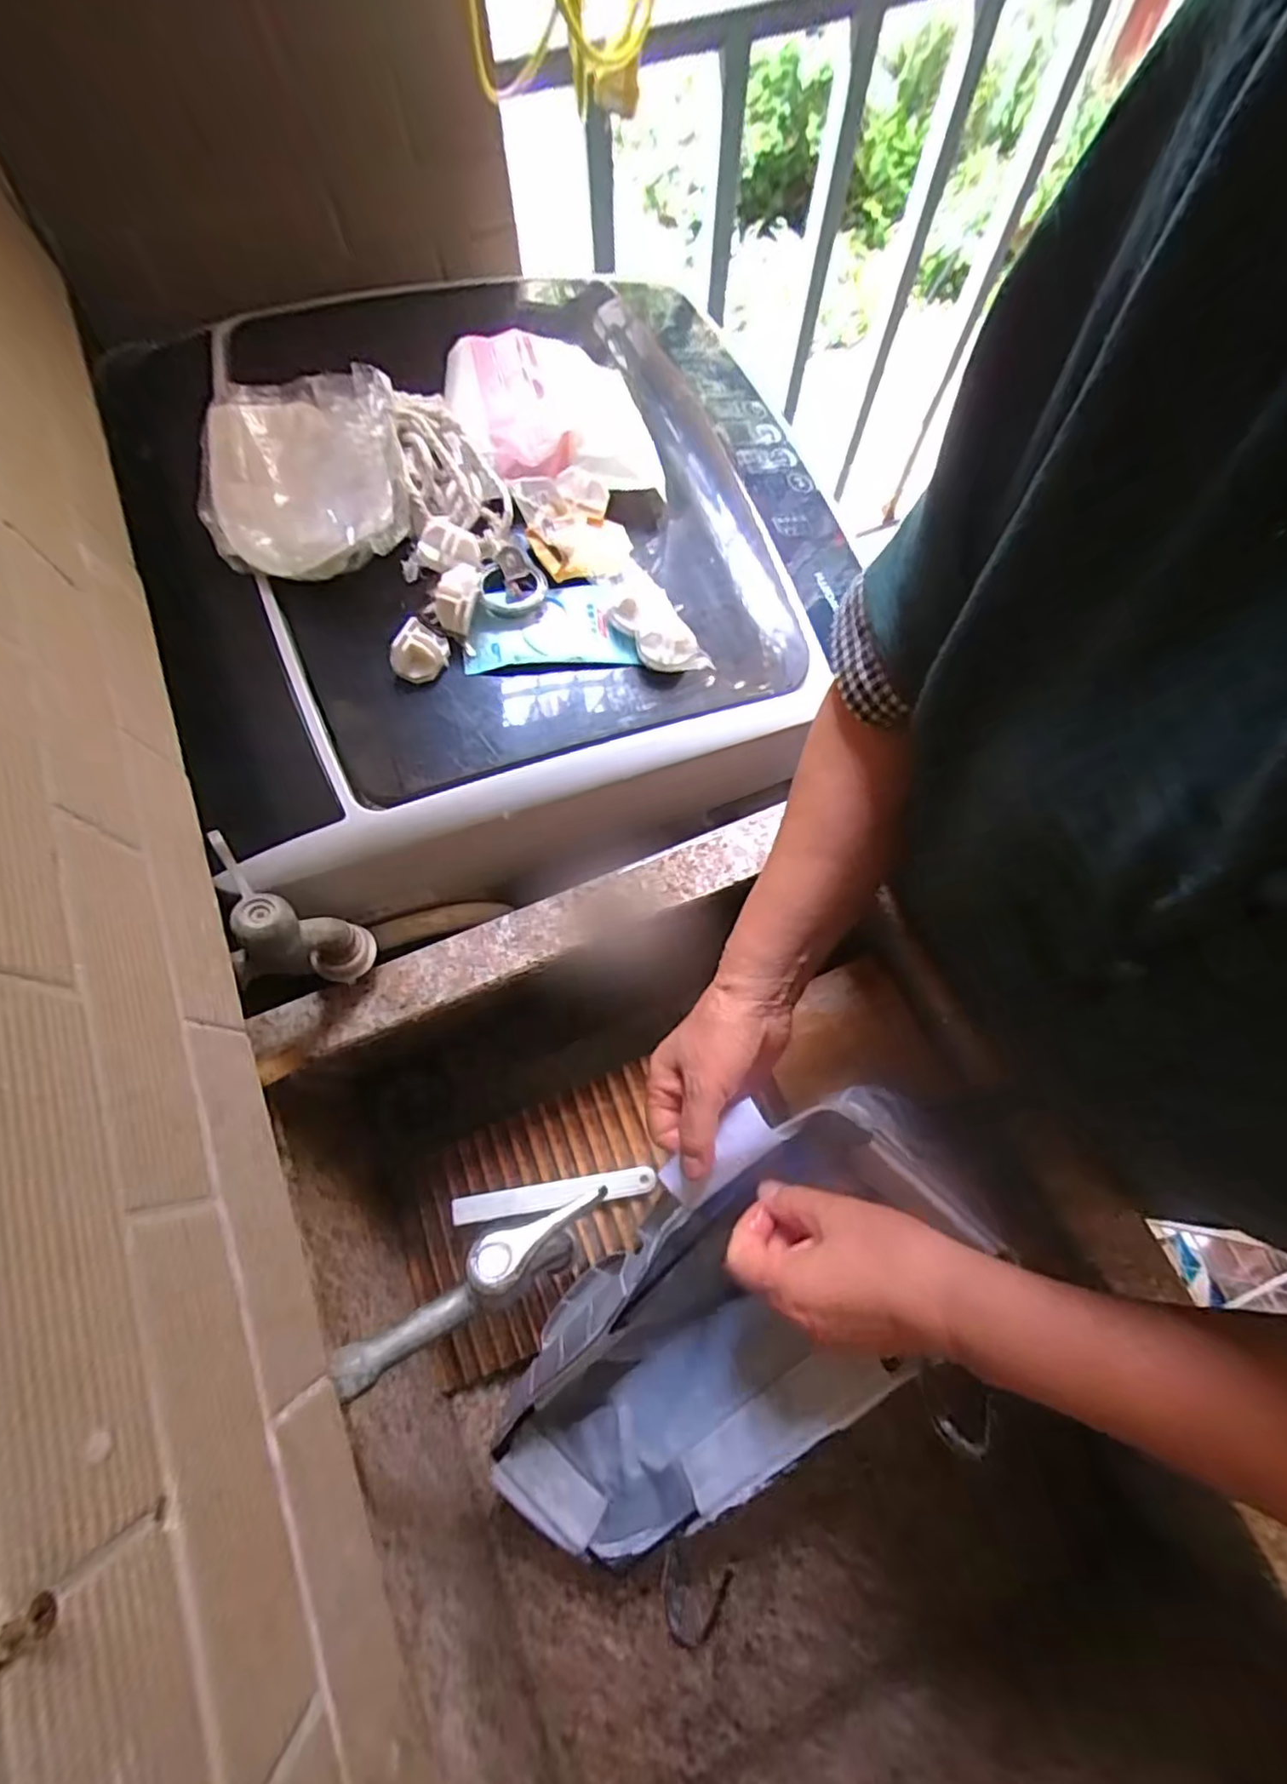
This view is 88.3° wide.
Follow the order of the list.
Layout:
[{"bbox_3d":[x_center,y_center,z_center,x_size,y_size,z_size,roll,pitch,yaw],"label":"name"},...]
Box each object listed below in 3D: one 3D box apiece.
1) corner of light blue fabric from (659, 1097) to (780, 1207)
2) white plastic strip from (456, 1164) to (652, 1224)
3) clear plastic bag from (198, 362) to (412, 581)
[{"bbox_3d":[0.044,0.164,0.408,0.079,0.013,0.029,-46,69,17],"label":"corner of light blue fabric"},{"bbox_3d":[-0.072,0.243,0.533,0.163,0.005,0.021,-11,65,3],"label":"white plastic strip"},{"bbox_3d":[-0.207,-0.260,0.415,0.149,0.074,0.116,11,72,3],"label":"clear plastic bag"}]

